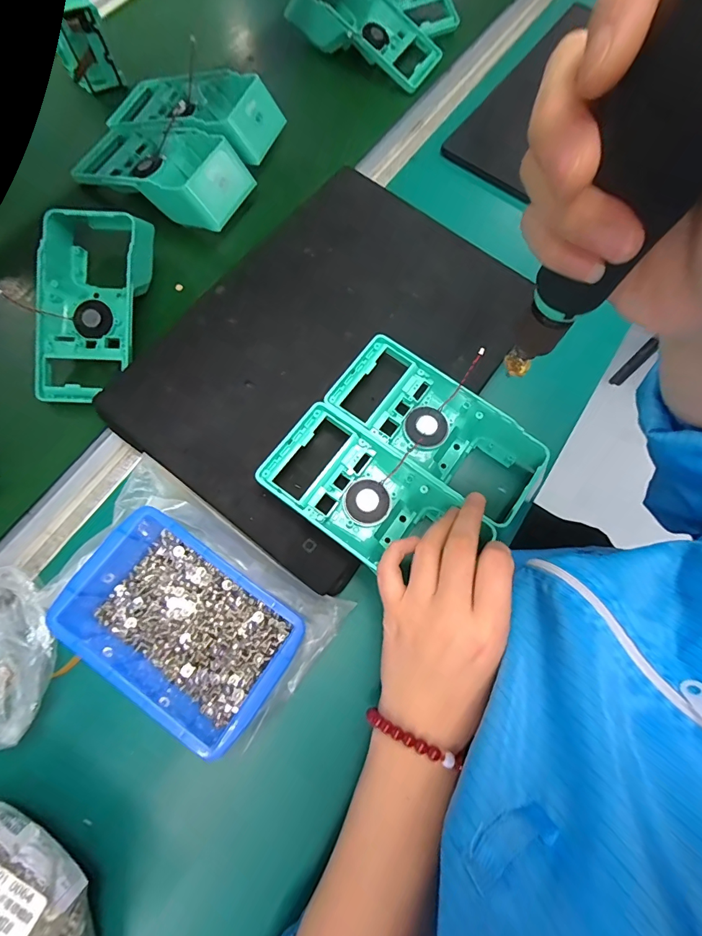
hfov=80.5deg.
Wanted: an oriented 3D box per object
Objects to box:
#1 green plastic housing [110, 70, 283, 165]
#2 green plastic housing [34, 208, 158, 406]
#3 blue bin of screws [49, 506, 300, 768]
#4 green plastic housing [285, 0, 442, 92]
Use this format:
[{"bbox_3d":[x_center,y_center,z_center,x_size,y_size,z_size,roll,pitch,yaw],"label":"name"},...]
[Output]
[{"bbox_3d":[-0.175,-0.392,0.446,0.198,0.038,0.088,25,72,10],"label":"green plastic housing"},{"bbox_3d":[-0.236,-0.156,0.370,0.084,0.049,0.181,2,73,-2],"label":"green plastic housing"},{"bbox_3d":[-0.115,0.106,0.288,0.152,0.042,0.108,33,75,8],"label":"blue bin of screws"},{"bbox_3d":[0.020,-0.538,0.507,0.172,0.069,0.094,34,75,7],"label":"green plastic housing"}]

